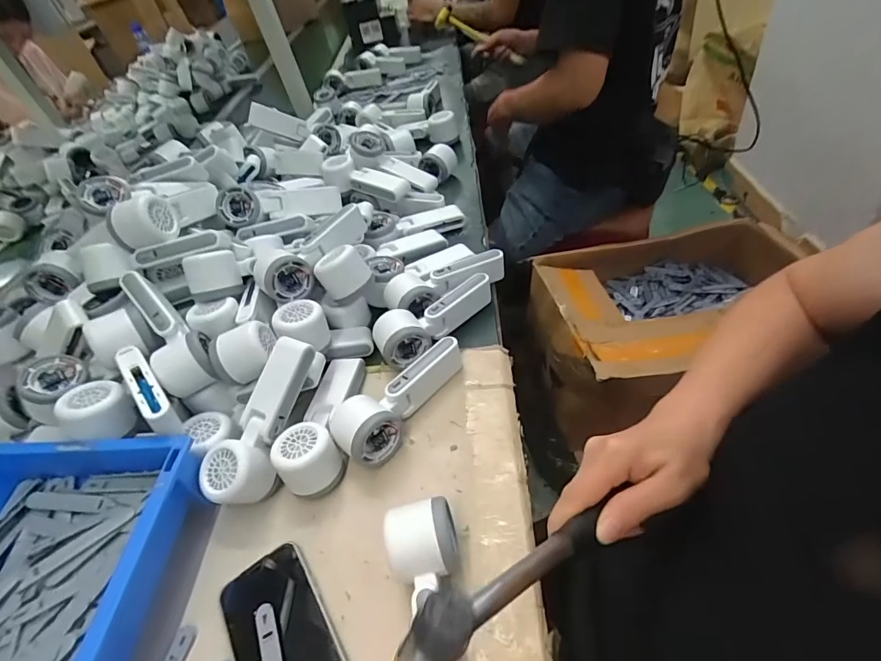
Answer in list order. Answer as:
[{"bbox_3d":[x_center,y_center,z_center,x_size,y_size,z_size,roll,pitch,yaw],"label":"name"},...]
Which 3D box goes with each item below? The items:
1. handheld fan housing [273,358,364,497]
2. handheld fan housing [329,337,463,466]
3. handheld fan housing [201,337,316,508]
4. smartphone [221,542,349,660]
[{"bbox_3d":[-0.122,0.090,0.476,0.057,0.053,0.171,1,47,13],"label":"handheld fan housing"},{"bbox_3d":[-0.035,0.071,0.473,0.169,0.053,0.060,-35,50,-20],"label":"handheld fan housing"},{"bbox_3d":[-0.179,0.091,0.454,0.061,0.046,0.169,14,72,18],"label":"handheld fan housing"},{"bbox_3d":[-0.121,0.255,0.349,0.075,0.015,0.158,-33,47,-16],"label":"smartphone"}]

